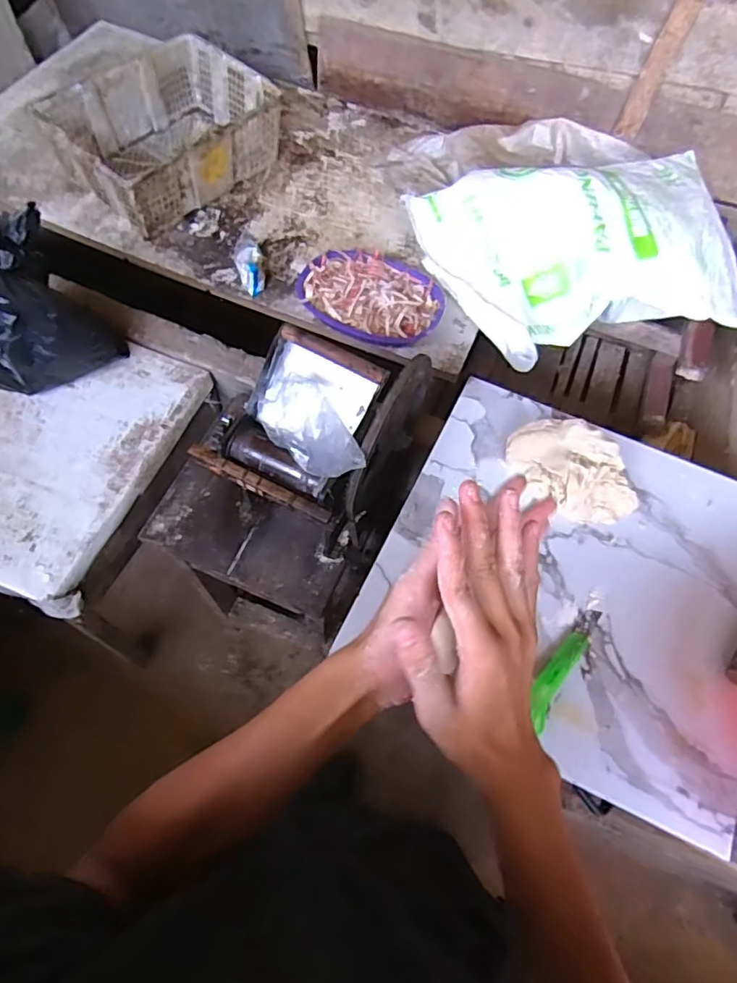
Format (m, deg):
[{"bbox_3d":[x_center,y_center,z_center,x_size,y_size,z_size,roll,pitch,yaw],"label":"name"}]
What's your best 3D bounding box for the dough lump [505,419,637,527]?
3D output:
[{"bbox_3d":[0.295,-0.029,0.806,0.195,0.059,0.133,21,64,6],"label":"dough lump"}]

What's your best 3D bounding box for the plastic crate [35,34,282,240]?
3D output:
[{"bbox_3d":[-0.480,-0.860,1.348,0.350,0.154,0.504,36,67,13],"label":"plastic crate"}]

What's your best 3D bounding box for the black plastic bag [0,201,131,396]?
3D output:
[{"bbox_3d":[-0.621,-0.329,1.029,0.196,0.277,0.239,41,68,15],"label":"black plastic bag"}]

